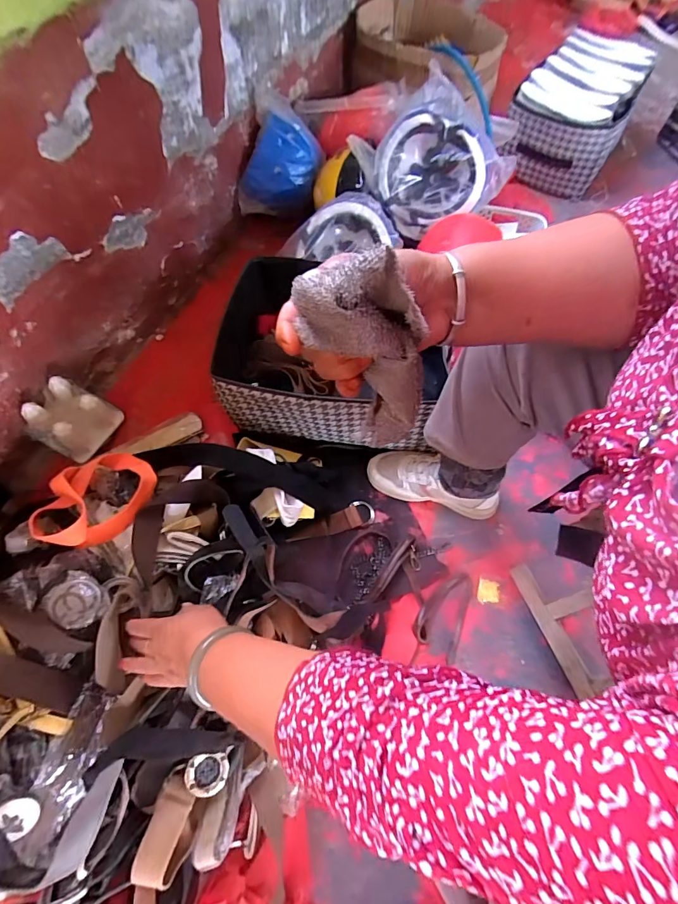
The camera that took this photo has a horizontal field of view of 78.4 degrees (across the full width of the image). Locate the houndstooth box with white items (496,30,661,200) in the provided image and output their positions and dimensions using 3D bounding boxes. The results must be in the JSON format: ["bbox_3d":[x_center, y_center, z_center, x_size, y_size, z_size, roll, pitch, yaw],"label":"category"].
[{"bbox_3d":[0.663,-0.963,1.181,0.284,0.201,0.460,26,66,10],"label":"houndstooth box with white items"}]

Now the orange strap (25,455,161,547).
[{"bbox_3d":[-0.349,0.063,0.593,0.133,0.038,0.162,36,57,25],"label":"orange strap"}]

